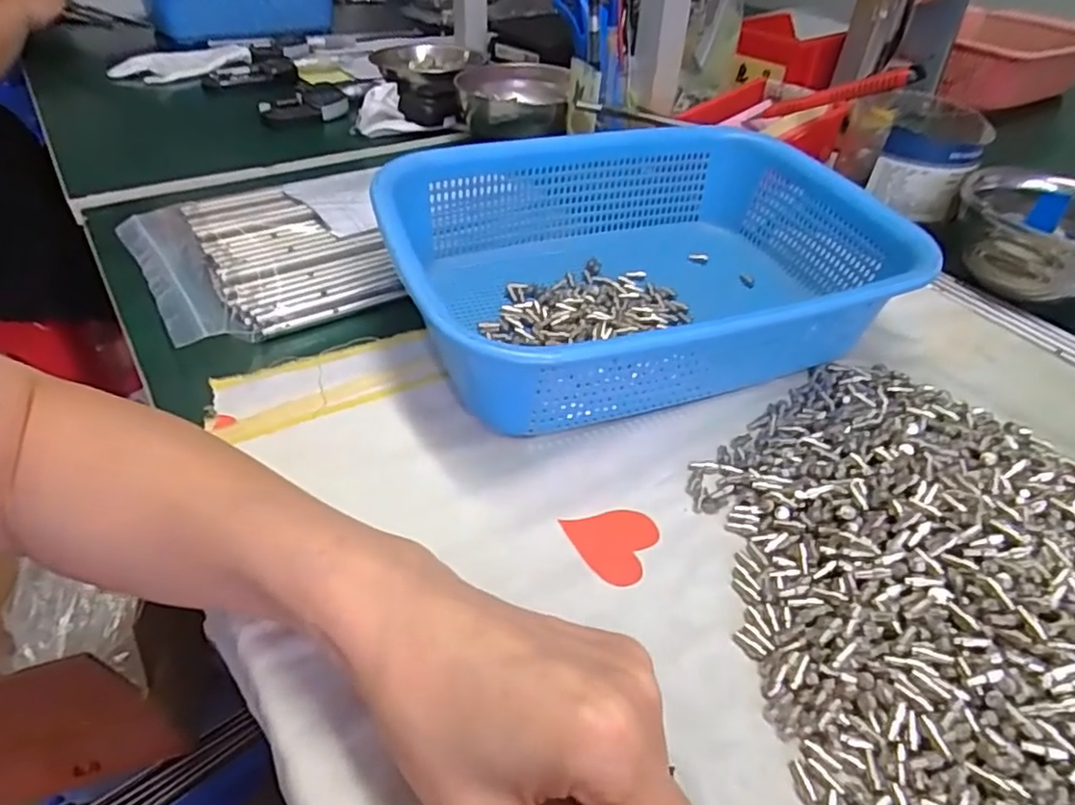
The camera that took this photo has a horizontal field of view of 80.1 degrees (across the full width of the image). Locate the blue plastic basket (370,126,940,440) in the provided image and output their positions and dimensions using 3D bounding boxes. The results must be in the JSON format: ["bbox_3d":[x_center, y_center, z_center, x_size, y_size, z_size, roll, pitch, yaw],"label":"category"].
[{"bbox_3d":[0.065,-0.083,0.375,0.276,0.074,0.205,-12,44,-17],"label":"blue plastic basket"}]

